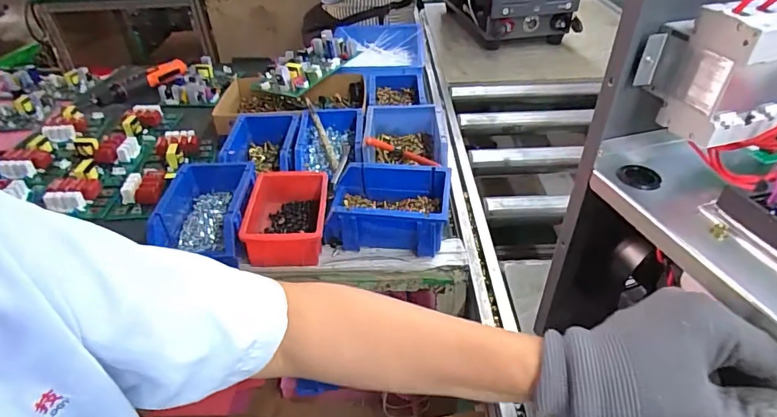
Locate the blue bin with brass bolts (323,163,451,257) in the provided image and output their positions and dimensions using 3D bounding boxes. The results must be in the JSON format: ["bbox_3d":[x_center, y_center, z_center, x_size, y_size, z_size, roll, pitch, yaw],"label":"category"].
[{"bbox_3d":[-0.002,0.001,0.602,0.151,0.074,0.096,4,39,8],"label":"blue bin with brass bolts"}]

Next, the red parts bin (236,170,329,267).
[{"bbox_3d":[-0.135,0.009,0.612,0.103,0.056,0.141,-4,38,-2],"label":"red parts bin"}]

